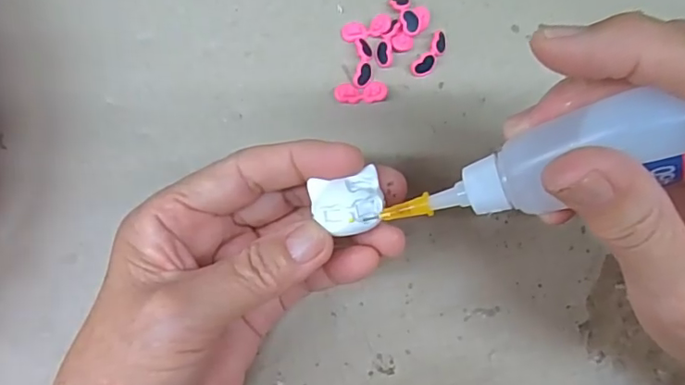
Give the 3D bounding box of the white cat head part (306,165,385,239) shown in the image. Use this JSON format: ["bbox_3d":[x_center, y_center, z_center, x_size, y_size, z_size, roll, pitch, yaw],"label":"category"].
[{"bbox_3d":[0.001,0.003,0.186,0.023,0.006,0.020,-5,84,-2],"label":"white cat head part"}]

